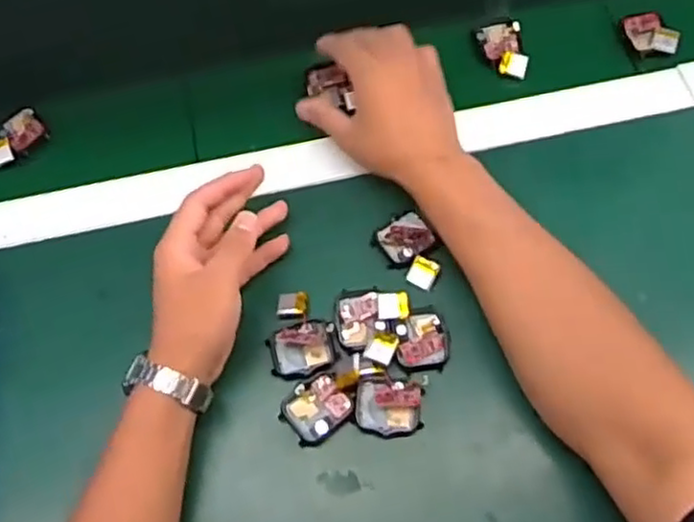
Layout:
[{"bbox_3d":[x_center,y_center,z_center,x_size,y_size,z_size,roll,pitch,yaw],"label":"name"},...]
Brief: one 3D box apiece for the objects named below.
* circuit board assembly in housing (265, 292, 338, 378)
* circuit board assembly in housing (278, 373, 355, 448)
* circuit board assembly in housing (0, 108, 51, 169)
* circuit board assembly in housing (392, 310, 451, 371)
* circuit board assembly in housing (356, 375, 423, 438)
[{"bbox_3d":[-0.033,0.051,0.502,0.047,0.013,0.062,-7,66,-1],"label":"circuit board assembly in housing"},{"bbox_3d":[-0.021,0.102,0.485,0.046,0.005,0.039,-40,70,-15],"label":"circuit board assembly in housing"},{"bbox_3d":[-0.280,-0.101,0.589,0.054,0.017,0.035,-42,71,-15],"label":"circuit board assembly in housing"},{"bbox_3d":[0.053,0.056,0.497,0.038,0.011,0.040,-6,66,0],"label":"circuit board assembly in housing"},{"bbox_3d":[0.029,0.100,0.485,0.045,0.017,0.037,3,66,4],"label":"circuit board assembly in housing"}]

